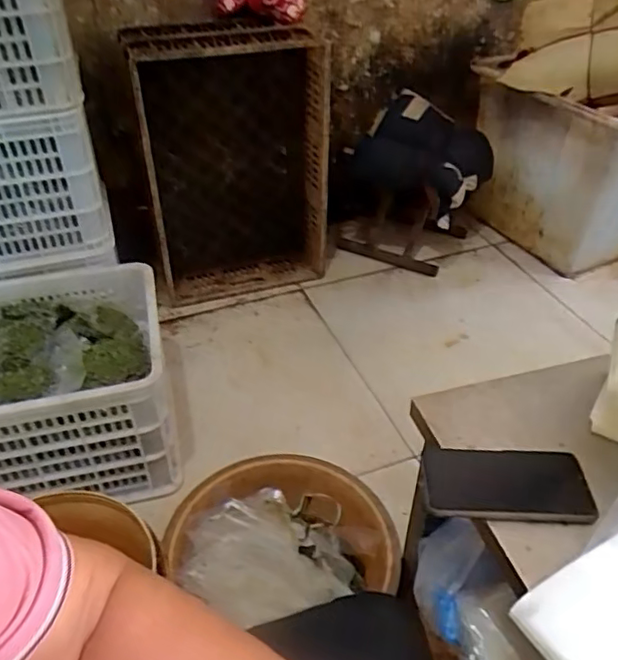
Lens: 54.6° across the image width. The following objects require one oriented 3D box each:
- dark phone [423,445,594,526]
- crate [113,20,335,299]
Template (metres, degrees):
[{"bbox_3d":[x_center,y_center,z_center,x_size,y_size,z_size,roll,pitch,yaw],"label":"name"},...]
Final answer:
[{"bbox_3d":[0.188,0.147,0.575,0.153,0.005,0.080,3,38,5],"label":"dark phone"},{"bbox_3d":[-0.163,-0.369,1.416,0.415,0.612,0.153,-11,39,-12],"label":"crate"}]

